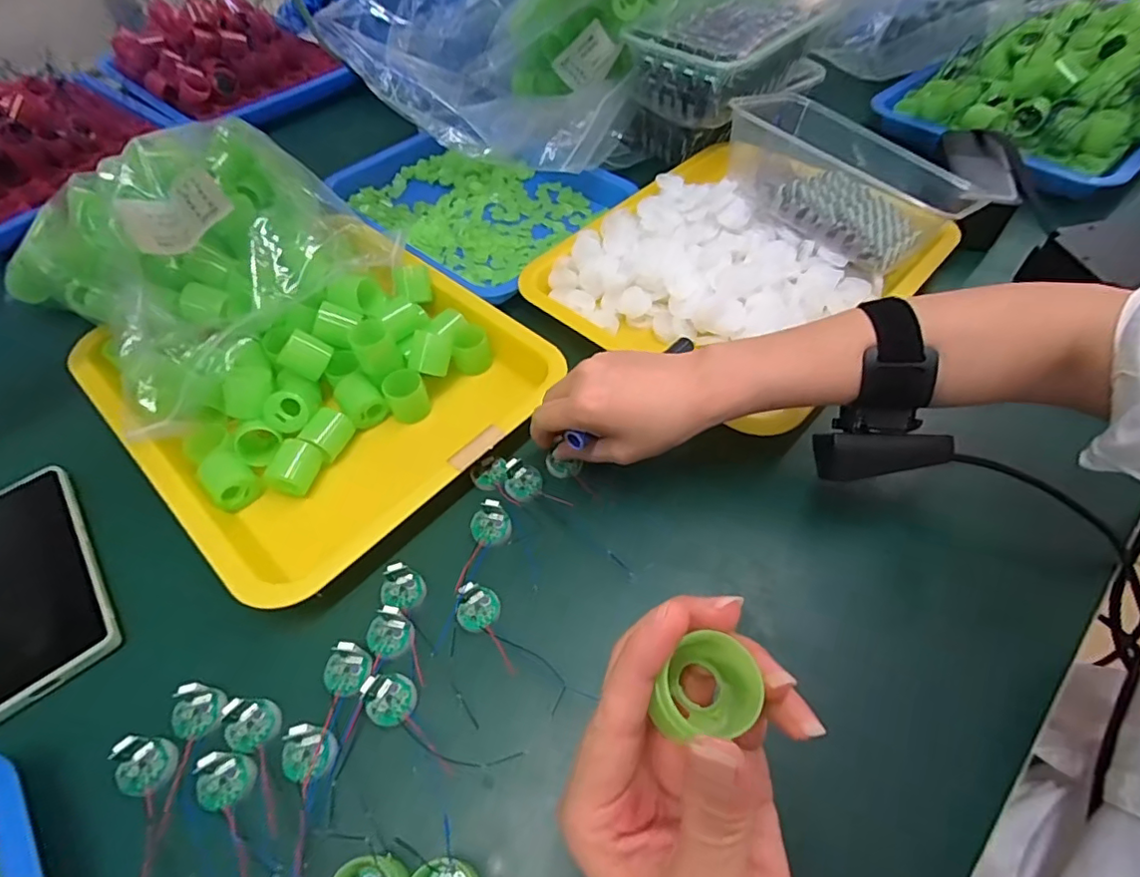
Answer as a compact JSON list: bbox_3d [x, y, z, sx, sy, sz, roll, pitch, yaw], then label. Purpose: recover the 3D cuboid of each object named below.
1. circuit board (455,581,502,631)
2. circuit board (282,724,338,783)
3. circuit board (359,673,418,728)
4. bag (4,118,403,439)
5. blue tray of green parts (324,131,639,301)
[{"bbox_3d":[-0.054,0.098,0.326,0.025,0.016,0.024,-22,56,-13],"label":"circuit board"},{"bbox_3d":[-0.134,0.160,0.285,0.026,0.012,0.024,3,55,4],"label":"circuit board"},{"bbox_3d":[-0.097,0.138,0.298,0.026,0.014,0.025,29,60,21],"label":"circuit board"},{"bbox_3d":[-0.284,-0.149,0.434,0.248,0.084,0.242,-39,62,-23],"label":"bag"},{"bbox_3d":[-0.104,-0.244,0.561,0.273,0.042,0.205,32,61,22],"label":"blue tray of green parts"}]

